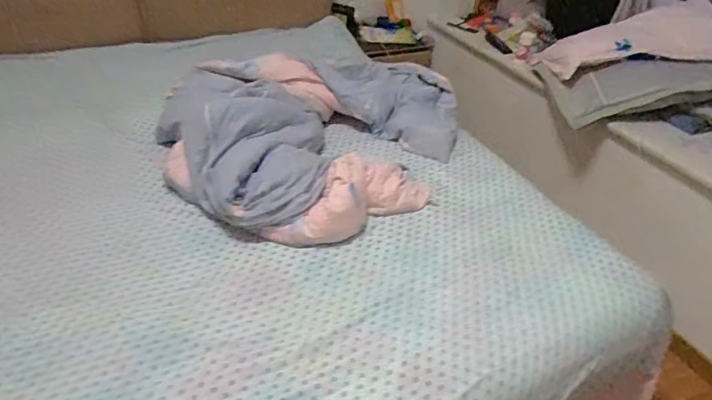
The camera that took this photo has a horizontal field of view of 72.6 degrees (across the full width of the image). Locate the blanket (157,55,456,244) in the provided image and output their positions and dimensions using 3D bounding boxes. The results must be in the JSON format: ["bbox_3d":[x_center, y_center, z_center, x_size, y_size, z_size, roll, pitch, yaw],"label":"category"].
[{"bbox_3d":[-0.104,-0.255,1.500,0.907,0.209,0.768,-28,48,-36],"label":"blanket"}]

